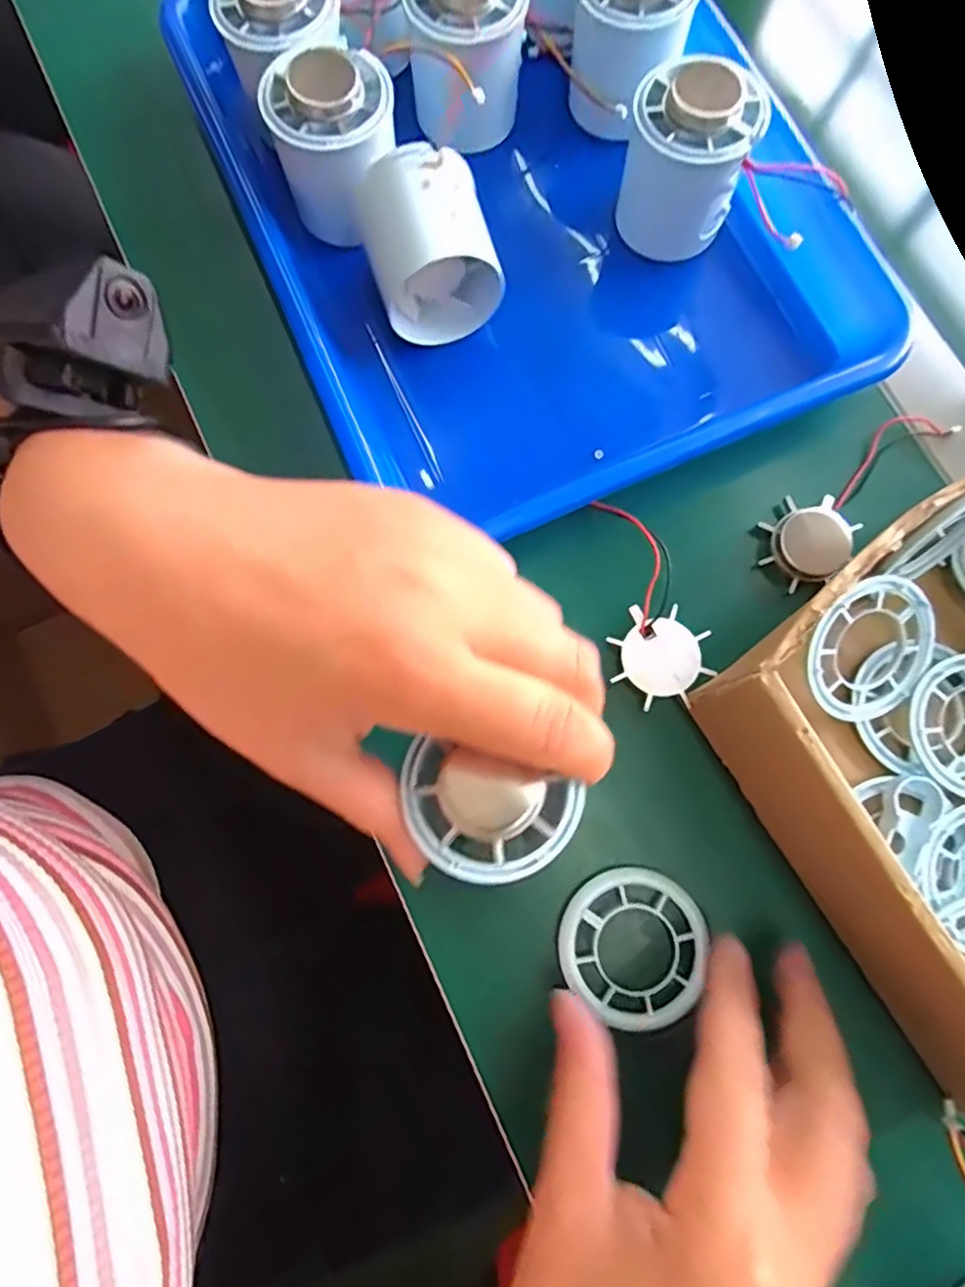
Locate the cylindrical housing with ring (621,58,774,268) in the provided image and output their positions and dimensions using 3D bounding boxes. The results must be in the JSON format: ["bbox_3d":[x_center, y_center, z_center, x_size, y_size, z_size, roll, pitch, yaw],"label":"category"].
[{"bbox_3d":[0.090,-0.214,0.272,0.053,0.061,0.047,16,77,4],"label":"cylindrical housing with ring"}]

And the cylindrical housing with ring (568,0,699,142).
[{"bbox_3d":[0.068,-0.286,0.284,0.055,0.052,0.057,15,77,3],"label":"cylindrical housing with ring"}]

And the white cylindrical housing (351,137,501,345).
[{"bbox_3d":[-0.024,-0.171,0.263,0.051,0.053,0.049,-18,77,-4],"label":"white cylindrical housing"}]

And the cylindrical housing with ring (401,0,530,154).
[{"bbox_3d":[-0.008,-0.267,0.279,0.056,0.052,0.064,-2,77,-1],"label":"cylindrical housing with ring"}]

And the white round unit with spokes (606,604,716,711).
[{"bbox_3d":[0.074,0.005,0.252,0.040,0.004,0.039,0,77,0],"label":"white round unit with spokes"}]

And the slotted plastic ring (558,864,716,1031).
[{"bbox_3d":[0.059,0.117,0.236,0.056,0.008,0.056,0,77,0],"label":"slotted plastic ring"}]

